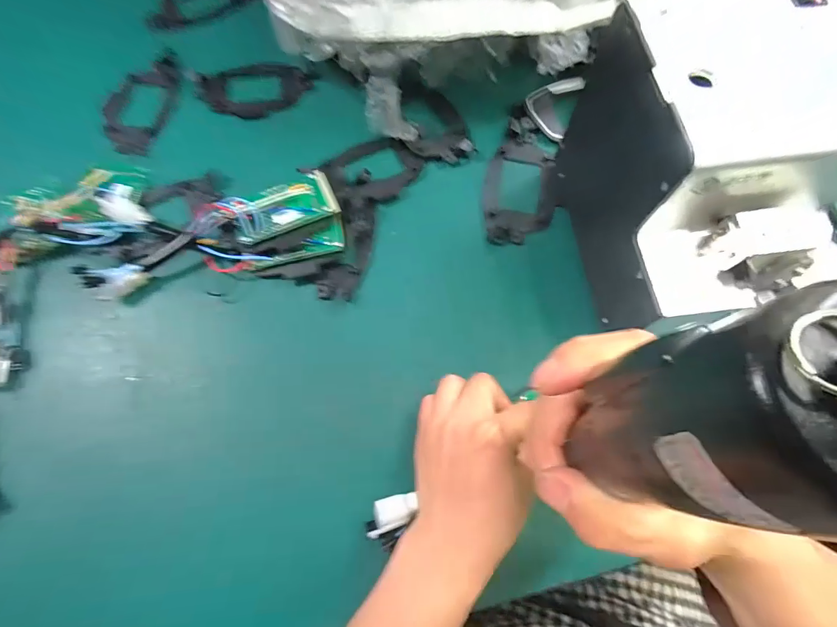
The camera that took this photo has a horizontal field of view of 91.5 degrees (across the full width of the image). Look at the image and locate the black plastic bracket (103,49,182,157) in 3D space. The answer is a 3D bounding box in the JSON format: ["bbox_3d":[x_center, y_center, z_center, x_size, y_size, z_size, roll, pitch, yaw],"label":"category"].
[{"bbox_3d":[-0.270,-0.210,0.398,0.063,0.008,0.129,7,71,5],"label":"black plastic bracket"}]

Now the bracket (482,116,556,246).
[{"bbox_3d":[0.092,-0.121,0.368,0.060,0.012,0.134,5,70,4],"label":"bracket"}]

